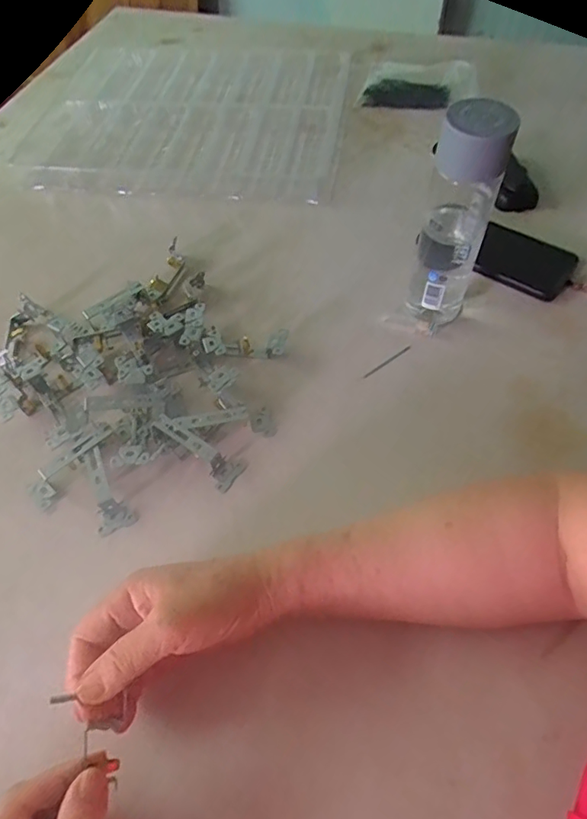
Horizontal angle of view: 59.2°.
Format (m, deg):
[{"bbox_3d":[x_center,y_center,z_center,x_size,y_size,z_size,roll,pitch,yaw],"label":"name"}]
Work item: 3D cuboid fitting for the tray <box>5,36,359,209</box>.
[{"bbox_3d":[-0.146,-0.440,0.754,0.437,0.019,0.360,6,59,8],"label":"tray"}]

